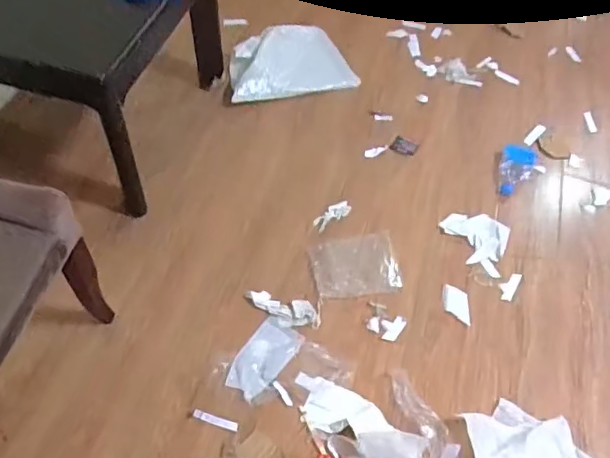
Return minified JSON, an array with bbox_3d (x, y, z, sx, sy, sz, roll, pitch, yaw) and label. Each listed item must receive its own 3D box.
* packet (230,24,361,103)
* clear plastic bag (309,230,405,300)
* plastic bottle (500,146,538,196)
[{"bbox_3d":[-0.067,-0.536,1.798,0.391,0.082,0.306,-18,56,-13],"label":"packet"},{"bbox_3d":[0.125,0.085,1.377,0.205,0.007,0.171,-7,54,-5],"label":"clear plastic bag"},{"bbox_3d":[0.591,-0.161,1.574,0.091,0.047,0.171,17,55,12],"label":"plastic bottle"}]

